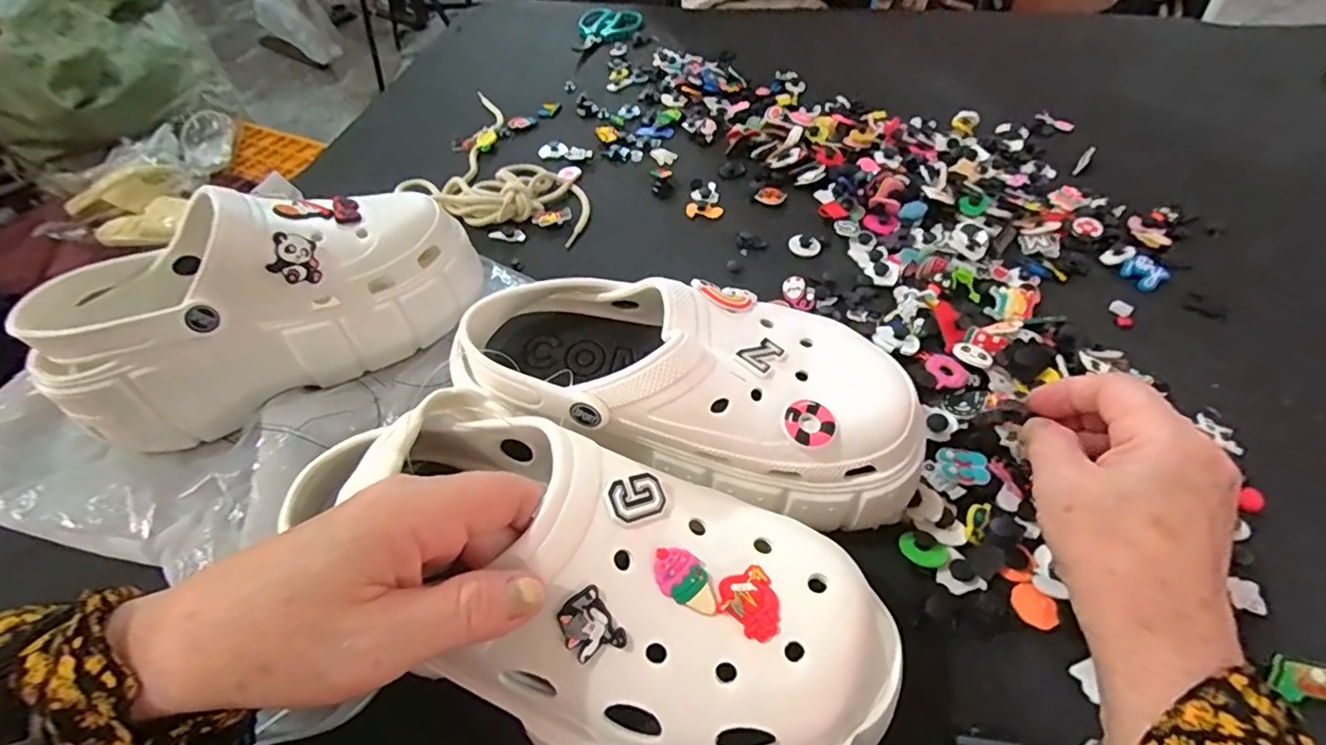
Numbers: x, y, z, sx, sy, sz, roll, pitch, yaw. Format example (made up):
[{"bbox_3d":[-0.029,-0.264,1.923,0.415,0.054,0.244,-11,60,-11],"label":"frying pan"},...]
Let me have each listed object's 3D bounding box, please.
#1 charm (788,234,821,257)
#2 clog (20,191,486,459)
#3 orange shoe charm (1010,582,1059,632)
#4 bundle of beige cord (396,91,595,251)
[{"bbox_3d":[0.116,-0.105,0.472,0.024,0.005,0.022,-2,50,2],"label":"charm"},{"bbox_3d":[-0.254,-0.051,0.376,0.245,0.111,0.091,-27,55,-18],"label":"clog"},{"bbox_3d":[0.184,0.116,0.283,0.018,0.004,0.022,-35,57,-23],"label":"orange shoe charm"},{"bbox_3d":[-0.137,-0.211,0.555,0.176,0.022,0.204,10,52,12],"label":"bundle of beige cord"}]

